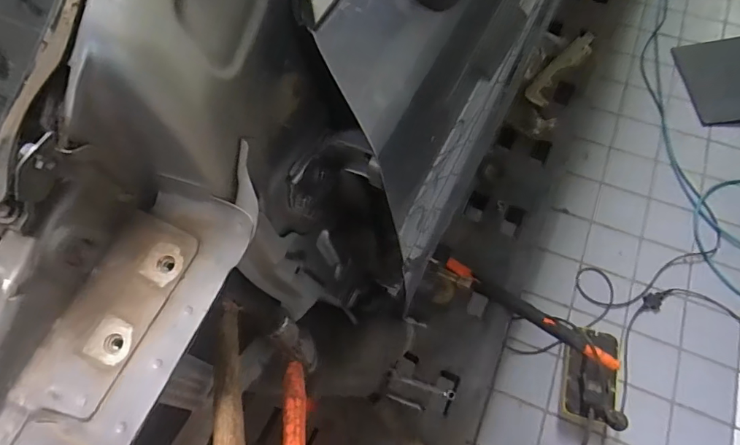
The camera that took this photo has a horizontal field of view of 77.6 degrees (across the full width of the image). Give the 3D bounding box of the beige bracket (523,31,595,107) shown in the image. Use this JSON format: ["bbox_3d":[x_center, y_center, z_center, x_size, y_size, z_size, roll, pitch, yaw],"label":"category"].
[{"bbox_3d":[0.636,-0.506,1.527,0.277,0.066,0.101,-47,72,16],"label":"beige bracket"}]

